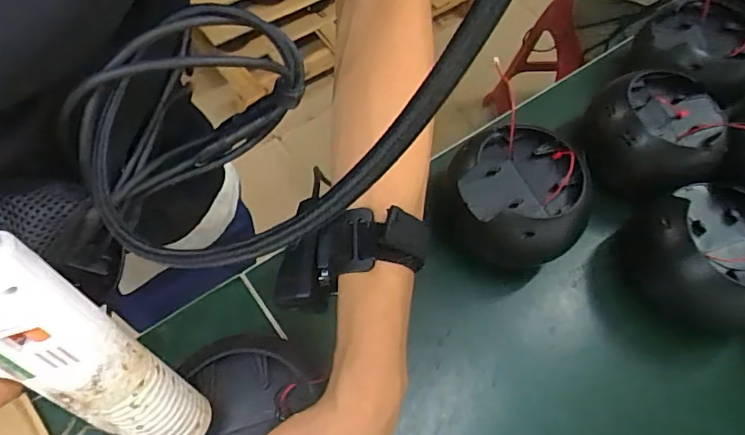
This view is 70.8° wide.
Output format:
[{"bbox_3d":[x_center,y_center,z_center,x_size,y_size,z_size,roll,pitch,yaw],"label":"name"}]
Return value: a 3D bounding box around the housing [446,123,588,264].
[{"bbox_3d":[0.124,-0.017,0.490,0.125,0.089,0.119,2,62,-4],"label":"housing"}]

